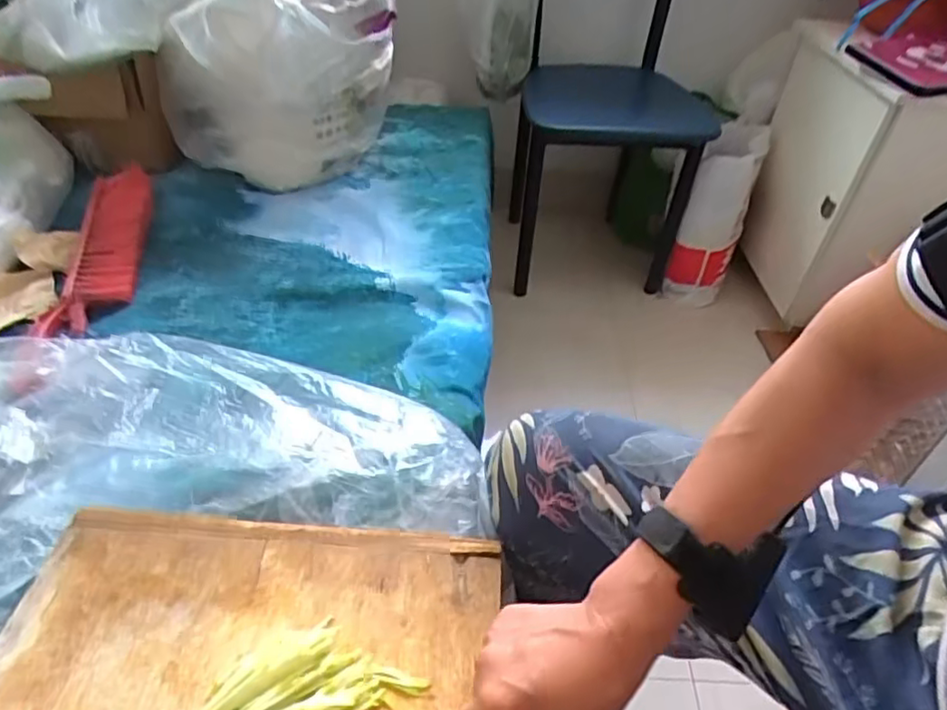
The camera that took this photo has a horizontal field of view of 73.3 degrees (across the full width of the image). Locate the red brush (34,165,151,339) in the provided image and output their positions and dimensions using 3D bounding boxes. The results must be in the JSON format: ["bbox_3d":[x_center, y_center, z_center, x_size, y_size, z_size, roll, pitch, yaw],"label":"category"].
[{"bbox_3d":[-0.481,-0.148,0.820,0.094,0.058,0.295,-6,43,-11],"label":"red brush"}]

